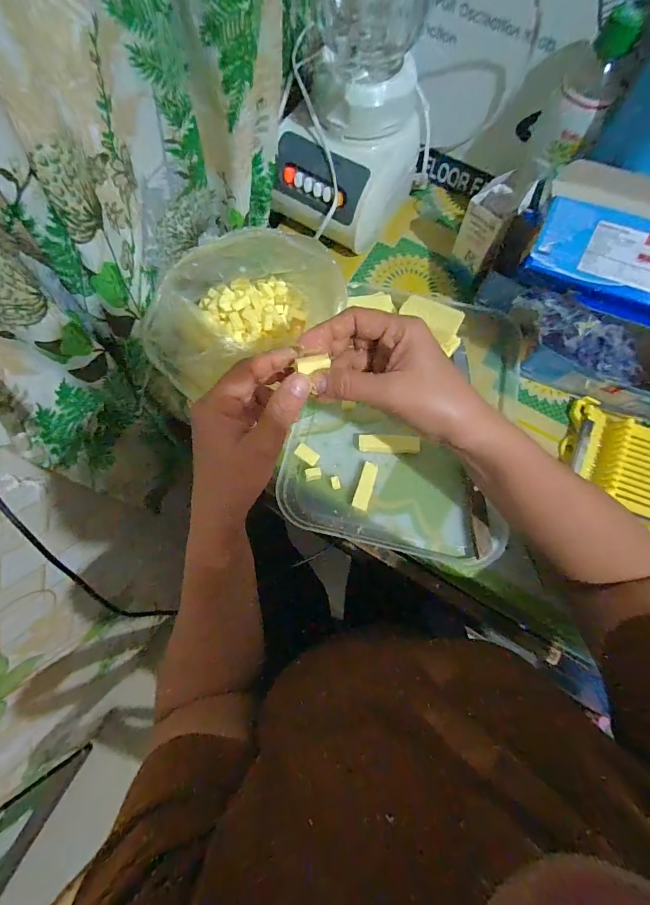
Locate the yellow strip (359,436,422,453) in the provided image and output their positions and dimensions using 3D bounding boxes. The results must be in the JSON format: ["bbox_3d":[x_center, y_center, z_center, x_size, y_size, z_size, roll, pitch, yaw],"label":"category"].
[{"bbox_3d":[0.071,-0.009,0.432,0.066,0.013,0.019,2,71,-1],"label":"yellow strip"}]

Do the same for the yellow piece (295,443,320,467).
[{"bbox_3d":[-0.019,0.003,0.425,0.027,0.010,0.015,34,74,9],"label":"yellow piece"}]

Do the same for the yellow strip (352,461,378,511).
[{"bbox_3d":[0.044,0.036,0.416,0.016,0.011,0.052,16,72,4],"label":"yellow strip"}]

